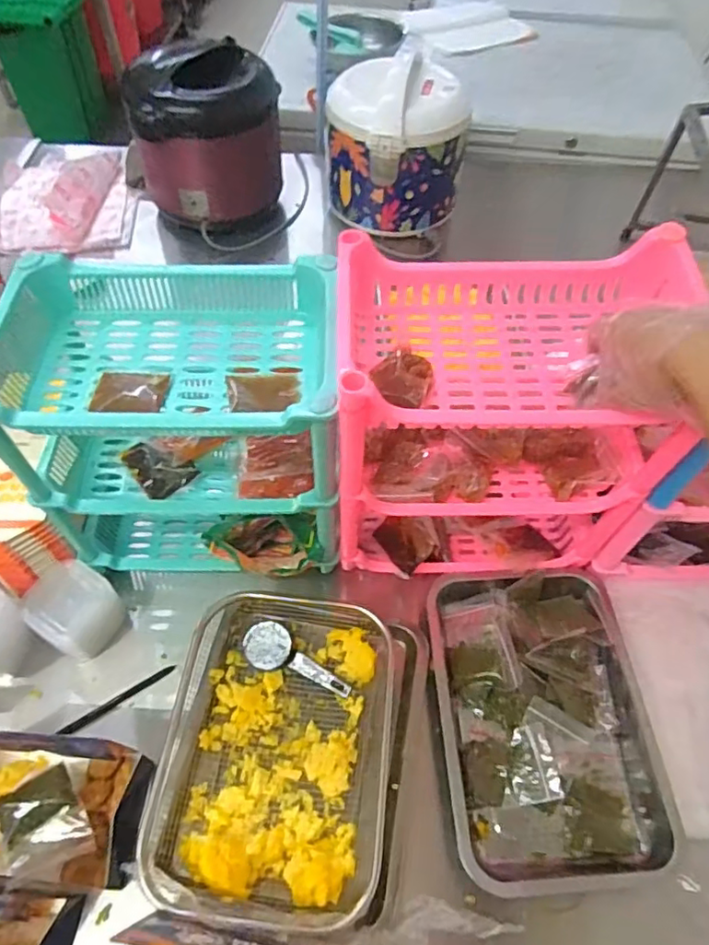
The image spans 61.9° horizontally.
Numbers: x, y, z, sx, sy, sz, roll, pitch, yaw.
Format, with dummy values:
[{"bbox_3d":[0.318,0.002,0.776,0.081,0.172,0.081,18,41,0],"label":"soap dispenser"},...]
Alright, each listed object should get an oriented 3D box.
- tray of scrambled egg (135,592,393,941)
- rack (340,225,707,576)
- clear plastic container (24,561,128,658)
[{"bbox_3d":[-0.077,0.276,0.606,0.218,0.065,0.296,6,56,2],"label":"tray of scrambled egg"},{"bbox_3d":[0.136,-0.038,0.625,0.299,0.366,0.180,0,55,-2],"label":"rack"},{"bbox_3d":[-0.316,0.158,0.676,0.079,0.077,0.082,29,59,17],"label":"clear plastic container"}]

